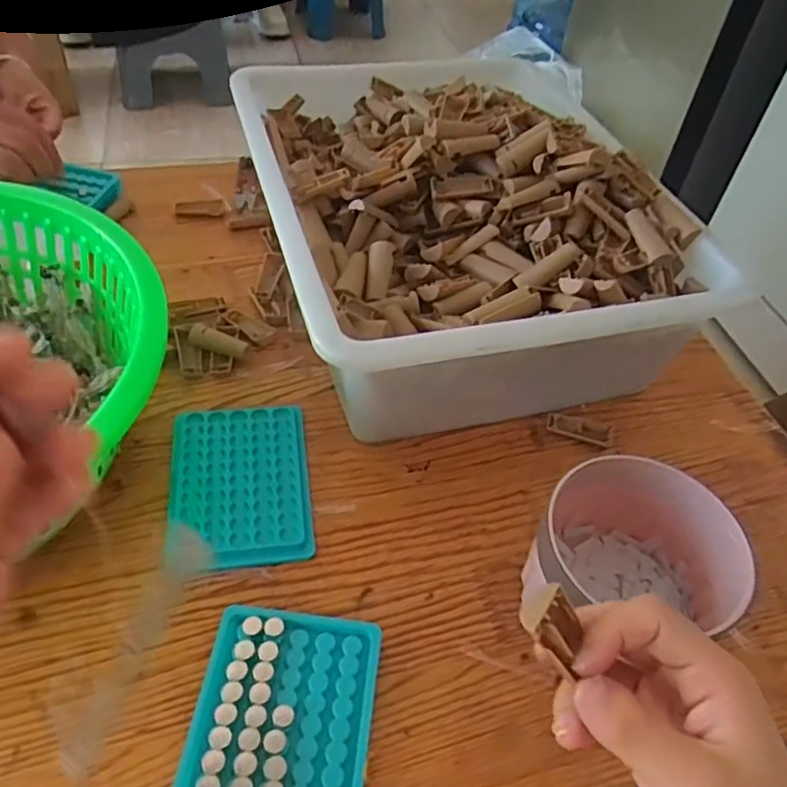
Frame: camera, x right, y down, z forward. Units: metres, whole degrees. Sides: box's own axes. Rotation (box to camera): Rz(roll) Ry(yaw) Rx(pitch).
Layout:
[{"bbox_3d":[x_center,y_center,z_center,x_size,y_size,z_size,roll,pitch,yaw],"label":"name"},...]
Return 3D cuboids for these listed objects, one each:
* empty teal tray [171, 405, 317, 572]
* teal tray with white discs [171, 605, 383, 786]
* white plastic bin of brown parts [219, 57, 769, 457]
[{"bbox_3d":[-0.106,0.063,0.461,0.093,0.013,0.128,-5,49,-10],"label":"empty teal tray"},{"bbox_3d":[-0.061,0.185,0.355,0.096,0.012,0.131,7,48,1],"label":"teal tray with white discs"},{"bbox_3d":[0.046,-0.151,0.578,0.312,0.152,0.408,-10,50,-14],"label":"white plastic bin of brown parts"}]

